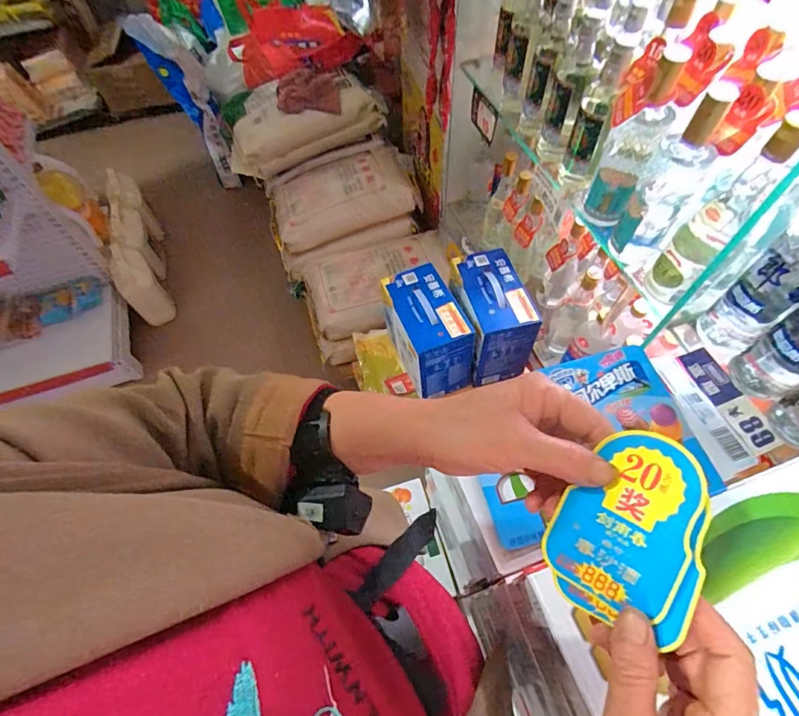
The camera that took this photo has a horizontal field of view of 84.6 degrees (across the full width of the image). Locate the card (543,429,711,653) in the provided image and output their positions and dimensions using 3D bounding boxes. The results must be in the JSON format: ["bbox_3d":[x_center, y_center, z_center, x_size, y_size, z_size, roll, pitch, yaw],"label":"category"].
[{"bbox_3d":[0.128,0.094,0.244,0.073,0.007,0.104,23,90,42],"label":"card"}]

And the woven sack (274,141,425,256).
[{"bbox_3d":[-0.173,-0.539,1.391,0.469,0.120,0.303,-16,61,-6],"label":"woven sack"}]

